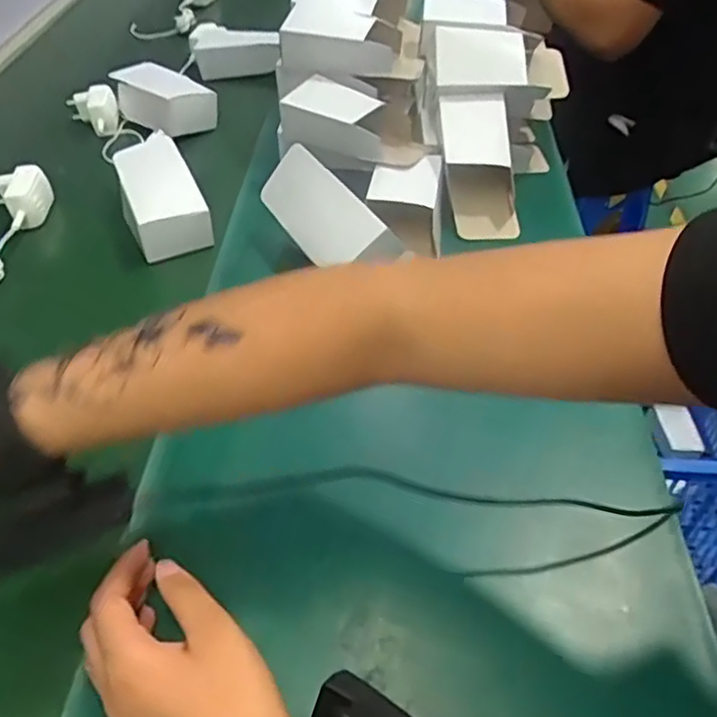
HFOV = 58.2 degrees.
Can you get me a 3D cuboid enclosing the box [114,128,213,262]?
[{"bbox_3d":[-0.196,-0.161,0.639,0.071,0.053,0.166,-17,48,-18],"label":"box"}]

